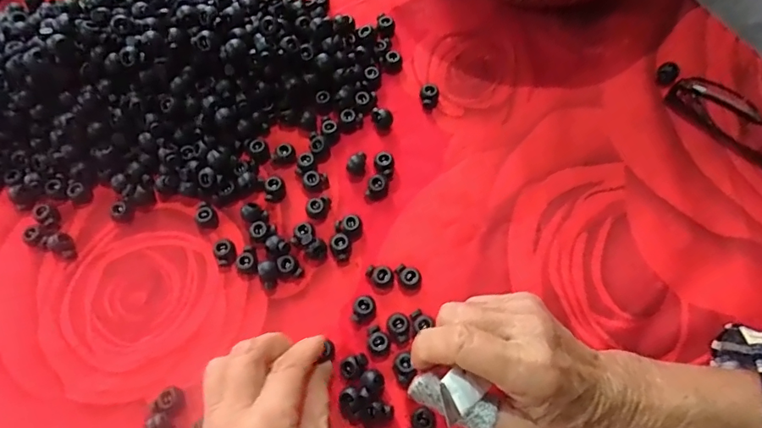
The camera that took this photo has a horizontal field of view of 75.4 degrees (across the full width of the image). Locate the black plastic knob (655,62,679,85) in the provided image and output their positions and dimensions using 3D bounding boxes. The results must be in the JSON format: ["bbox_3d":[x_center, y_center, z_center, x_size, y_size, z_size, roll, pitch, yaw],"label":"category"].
[{"bbox_3d":[0.235,-0.116,0.405,0.015,0.013,0.016,0,67,1],"label":"black plastic knob"}]

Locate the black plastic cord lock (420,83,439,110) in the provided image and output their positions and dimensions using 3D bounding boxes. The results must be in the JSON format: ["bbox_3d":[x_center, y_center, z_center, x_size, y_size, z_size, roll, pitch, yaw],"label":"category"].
[{"bbox_3d":[0.038,-0.094,0.398,0.014,0.010,0.020,7,67,4],"label":"black plastic cord lock"}]

